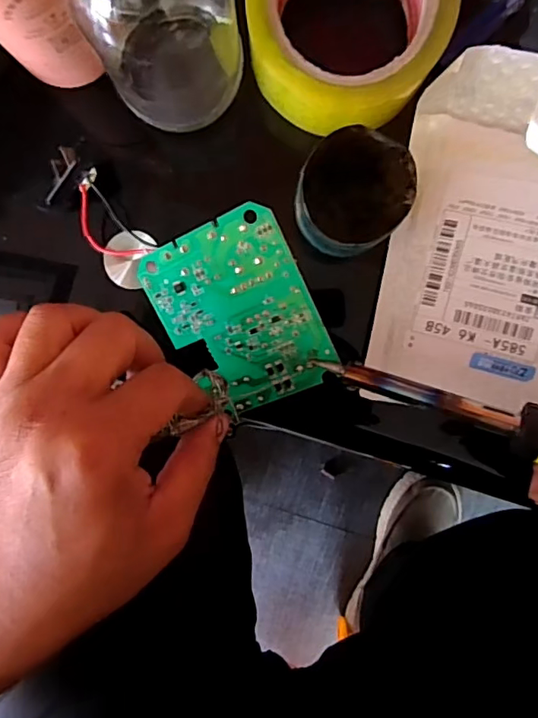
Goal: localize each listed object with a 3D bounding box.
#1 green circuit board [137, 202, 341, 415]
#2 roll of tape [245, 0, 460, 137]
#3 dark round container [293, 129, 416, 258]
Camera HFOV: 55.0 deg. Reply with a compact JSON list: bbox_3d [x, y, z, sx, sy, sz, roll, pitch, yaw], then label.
[{"bbox_3d":[-0.016,-0.022,0.278,0.081,0.004,0.098,-22,103,20],"label":"green circuit board"},{"bbox_3d":[0.041,-0.178,0.273,0.101,0.037,0.108,0,94,0],"label":"roll of tape"},{"bbox_3d":[0.044,-0.087,0.278,0.055,0.046,0.057,0,94,0],"label":"dark round container"}]

